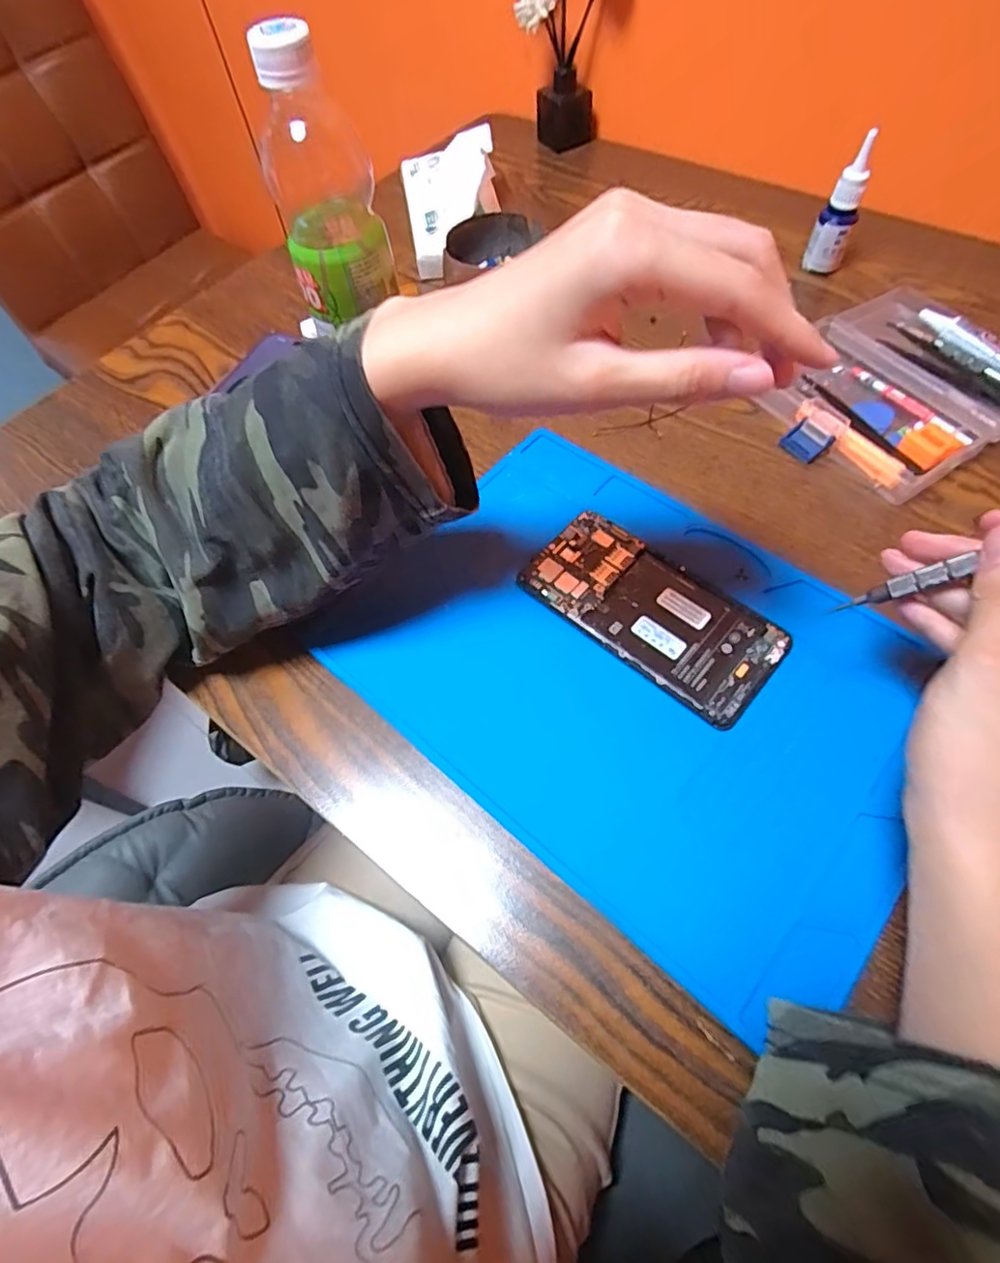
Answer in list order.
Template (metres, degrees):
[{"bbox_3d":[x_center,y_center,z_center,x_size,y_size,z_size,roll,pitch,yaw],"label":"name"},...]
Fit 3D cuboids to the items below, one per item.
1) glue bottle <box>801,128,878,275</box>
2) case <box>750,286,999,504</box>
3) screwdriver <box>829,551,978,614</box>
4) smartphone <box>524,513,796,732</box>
[{"bbox_3d":[0.270,-0.333,0.469,0.027,0.097,0.023,25,65,17],"label":"glue bottle"},{"bbox_3d":[0.282,-0.174,0.418,0.184,0.018,0.144,-31,63,-13],"label":"case"},{"bbox_3d":[0.186,-0.026,0.241,0.005,0.099,0.007,25,57,-28],"label":"screwdriver"},{"bbox_3d":[0.088,-0.012,0.346,0.147,0.010,0.071,37,69,22],"label":"smartphone"}]

